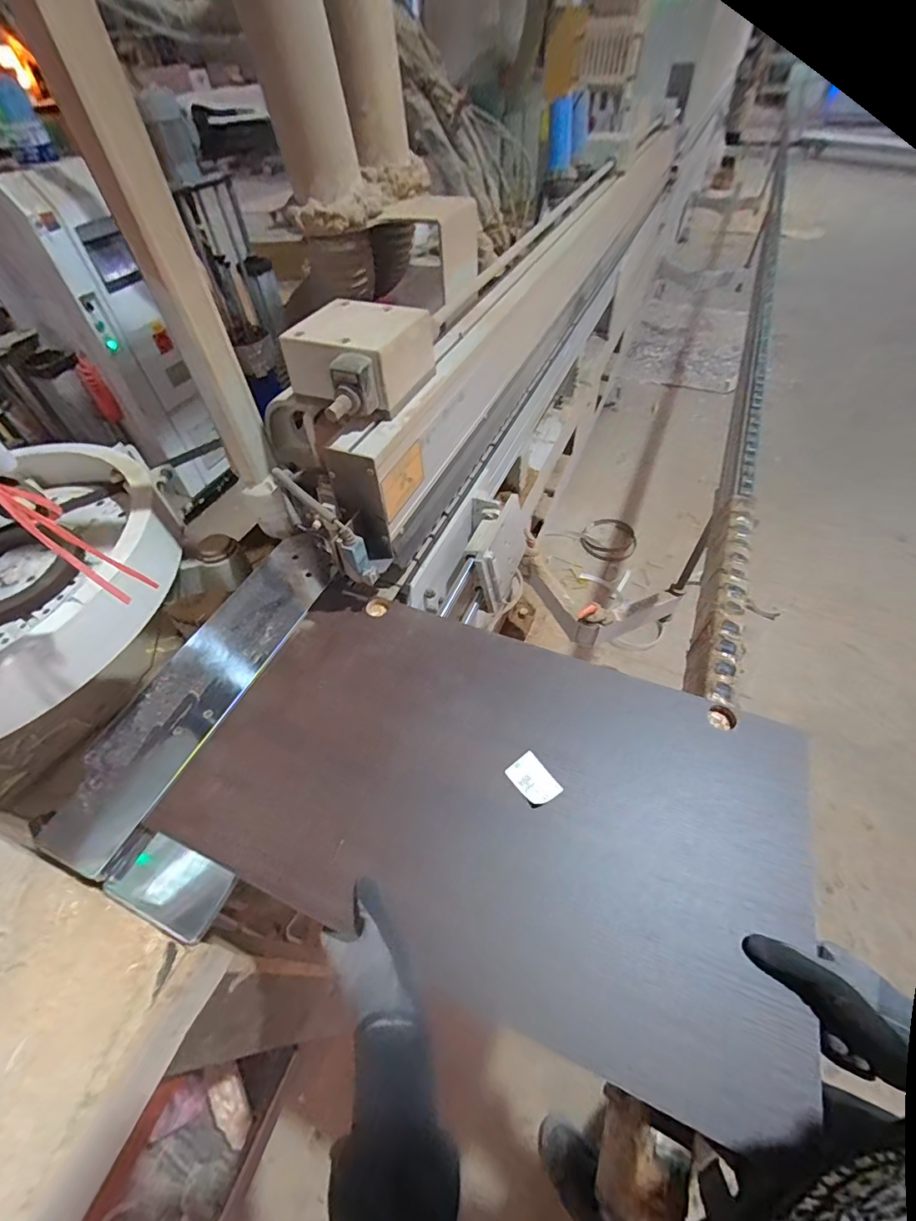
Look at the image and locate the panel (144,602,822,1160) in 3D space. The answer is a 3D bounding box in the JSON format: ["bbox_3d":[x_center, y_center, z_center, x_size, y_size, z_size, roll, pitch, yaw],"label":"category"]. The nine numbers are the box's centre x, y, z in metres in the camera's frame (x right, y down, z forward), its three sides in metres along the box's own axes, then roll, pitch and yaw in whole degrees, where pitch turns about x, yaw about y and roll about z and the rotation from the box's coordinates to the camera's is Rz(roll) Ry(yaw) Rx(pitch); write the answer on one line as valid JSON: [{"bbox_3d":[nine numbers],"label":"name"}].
[{"bbox_3d":[0.036,0.203,0.565,0.675,0.024,0.398,17,54,16],"label":"panel"}]

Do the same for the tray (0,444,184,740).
[{"bbox_3d":[-0.794,-0.036,0.772,0.558,0.115,0.622,31,59,25],"label":"tray"}]

